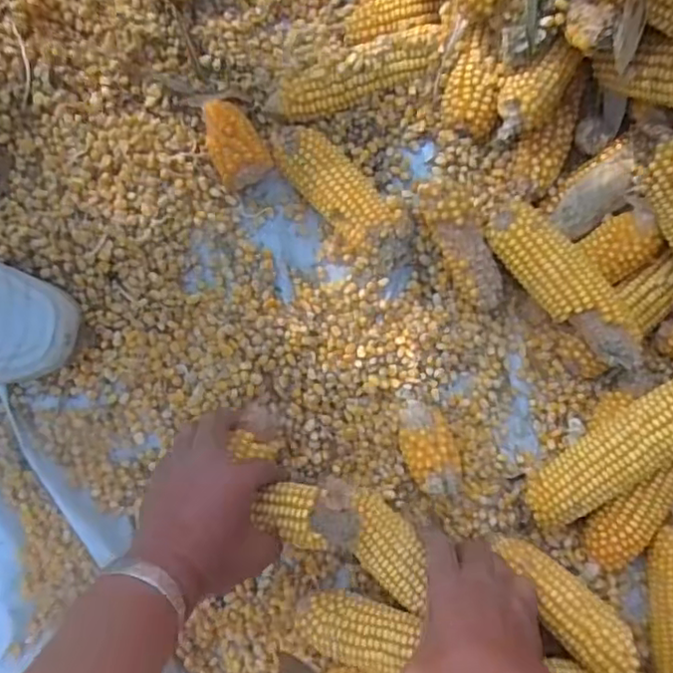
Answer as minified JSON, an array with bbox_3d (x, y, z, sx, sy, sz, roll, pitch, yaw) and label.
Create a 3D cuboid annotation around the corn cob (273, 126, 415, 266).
[{"bbox_3d":[0.003,-0.121,0.516,0.148,0.046,0.053,42,81,6],"label":"corn cob"}]

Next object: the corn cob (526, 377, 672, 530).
[{"bbox_3d":[0.225,0.089,0.489,0.173,0.041,0.051,-40,82,14],"label":"corn cob"}]

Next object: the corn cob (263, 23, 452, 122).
[{"bbox_3d":[0.016,-0.219,0.527,0.154,0.046,0.047,-20,80,-5],"label":"corn cob"}]

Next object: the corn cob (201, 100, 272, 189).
[{"bbox_3d":[-0.088,-0.162,0.523,0.042,0.036,0.075,-29,81,-6],"label":"corn cob"}]

